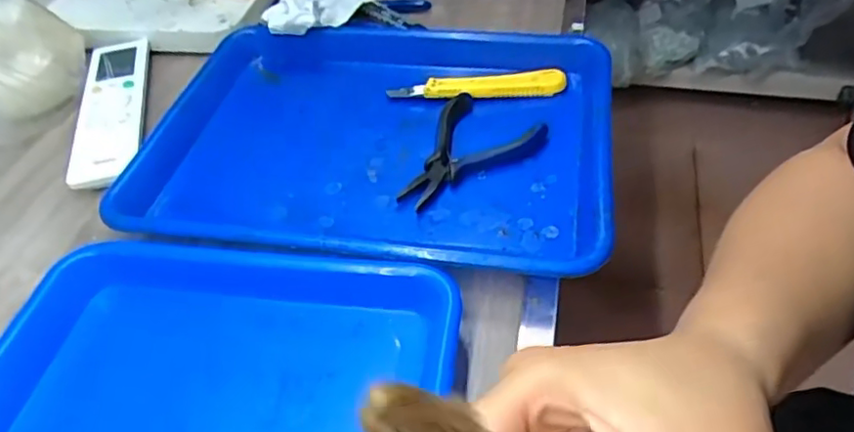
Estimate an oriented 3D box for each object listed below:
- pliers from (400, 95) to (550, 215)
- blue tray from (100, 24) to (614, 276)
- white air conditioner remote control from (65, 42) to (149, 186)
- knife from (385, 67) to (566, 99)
[{"bbox_3d":[0.023,-0.045,0.445,0.080,0.015,0.113,28,56,27],"label":"pliers"},{"bbox_3d":[-0.033,-0.062,0.455,0.321,0.033,0.243,5,48,10],"label":"blue tray"},{"bbox_3d":[-0.260,-0.092,0.514,0.054,0.019,0.193,-15,48,-8],"label":"white air conditioner remote control"},{"bbox_3d":[0.040,-0.105,0.501,0.141,0.015,0.023,-5,47,1],"label":"knife"}]

